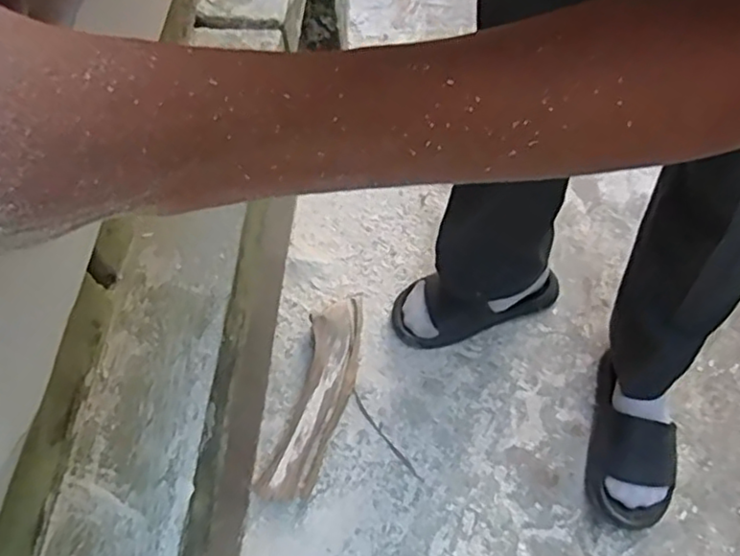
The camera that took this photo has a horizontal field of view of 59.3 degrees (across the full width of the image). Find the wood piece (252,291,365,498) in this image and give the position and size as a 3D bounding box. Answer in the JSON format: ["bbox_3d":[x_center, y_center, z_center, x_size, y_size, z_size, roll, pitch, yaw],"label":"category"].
[{"bbox_3d":[-0.077,0.174,0.997,0.087,0.025,0.330,12,60,8],"label":"wood piece"}]

